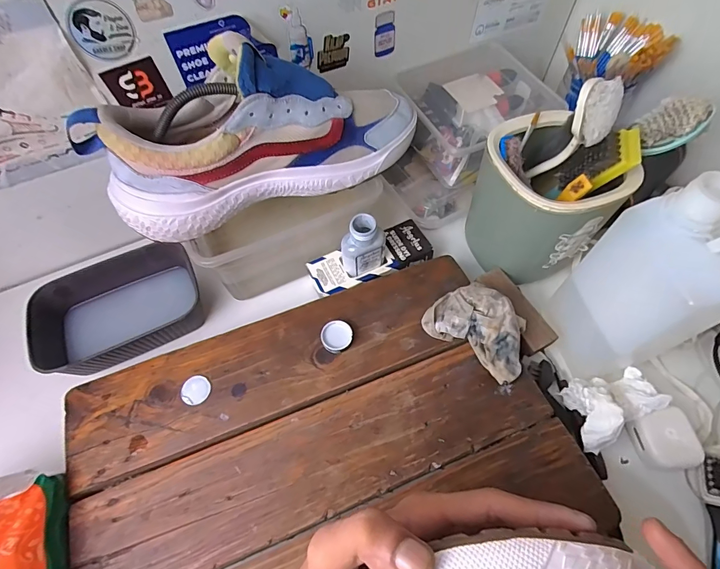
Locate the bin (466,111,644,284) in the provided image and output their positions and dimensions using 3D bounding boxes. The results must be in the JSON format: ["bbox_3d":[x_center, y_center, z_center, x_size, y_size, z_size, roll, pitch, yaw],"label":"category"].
[{"bbox_3d":[0.184,-0.084,0.408,0.113,0.139,0.123,-12,61,-5],"label":"bin"}]

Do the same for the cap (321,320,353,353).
[{"bbox_3d":[-0.023,0.051,0.381,0.030,0.012,0.030,-1,60,1],"label":"cap"}]

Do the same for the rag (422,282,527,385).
[{"bbox_3d":[0.115,0.040,0.369,0.097,0.042,0.061,35,67,19],"label":"rag"}]

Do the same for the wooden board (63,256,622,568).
[{"bbox_3d":[-0.040,0.134,0.340,0.405,0.018,0.267,-21,60,-11],"label":"wooden board"}]

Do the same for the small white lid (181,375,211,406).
[{"bbox_3d":[-0.154,0.099,0.361,0.024,0.006,0.026,-1,60,1],"label":"small white lid"}]

